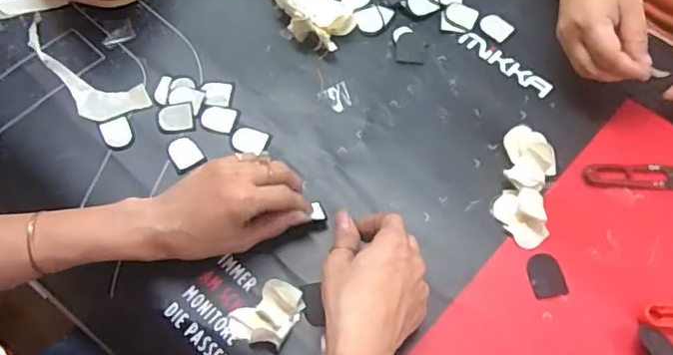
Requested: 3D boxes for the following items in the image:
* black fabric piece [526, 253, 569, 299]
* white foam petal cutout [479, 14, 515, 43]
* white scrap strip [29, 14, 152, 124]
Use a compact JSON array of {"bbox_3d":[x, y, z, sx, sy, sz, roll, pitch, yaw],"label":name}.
[{"bbox_3d":[0.170,0.080,0.486,0.027,0.004,0.036,-7,64,-3],"label":"black fabric piece"},{"bbox_3d":[0.161,-0.151,0.603,0.031,0.004,0.024,35,69,16],"label":"white foam petal cutout"},{"bbox_3d":[-0.250,-0.100,0.573,0.158,0.008,0.053,34,69,16],"label":"white scrap strip"}]

